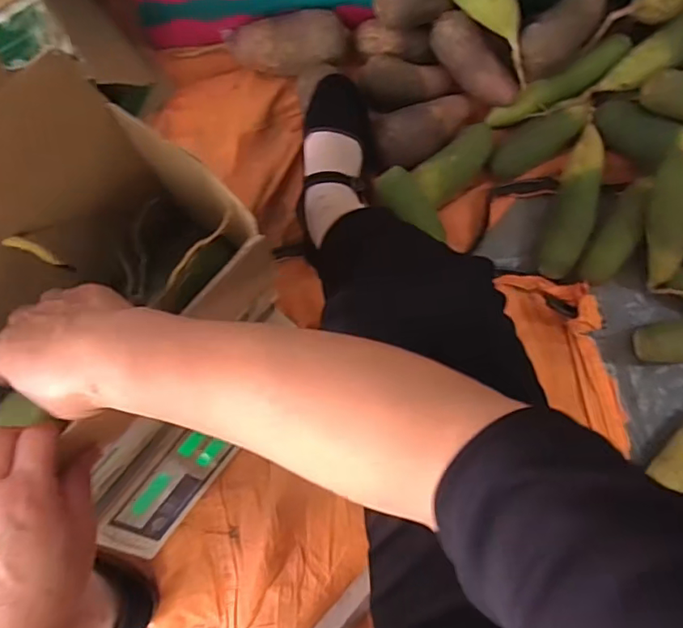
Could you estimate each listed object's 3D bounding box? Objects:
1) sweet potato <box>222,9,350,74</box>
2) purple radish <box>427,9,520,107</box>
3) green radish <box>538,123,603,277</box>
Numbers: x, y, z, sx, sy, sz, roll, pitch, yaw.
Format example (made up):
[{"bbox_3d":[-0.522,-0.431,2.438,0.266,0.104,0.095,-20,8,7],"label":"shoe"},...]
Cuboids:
[{"bbox_3d":[-0.076,-0.373,0.721,0.164,0.060,0.075,1,82,13],"label":"sweet potato"},{"bbox_3d":[0.177,-0.339,0.697,0.048,0.056,0.143,-43,85,-6],"label":"purple radish"},{"bbox_3d":[0.319,-0.154,0.720,0.055,0.059,0.214,14,82,1],"label":"green radish"}]

